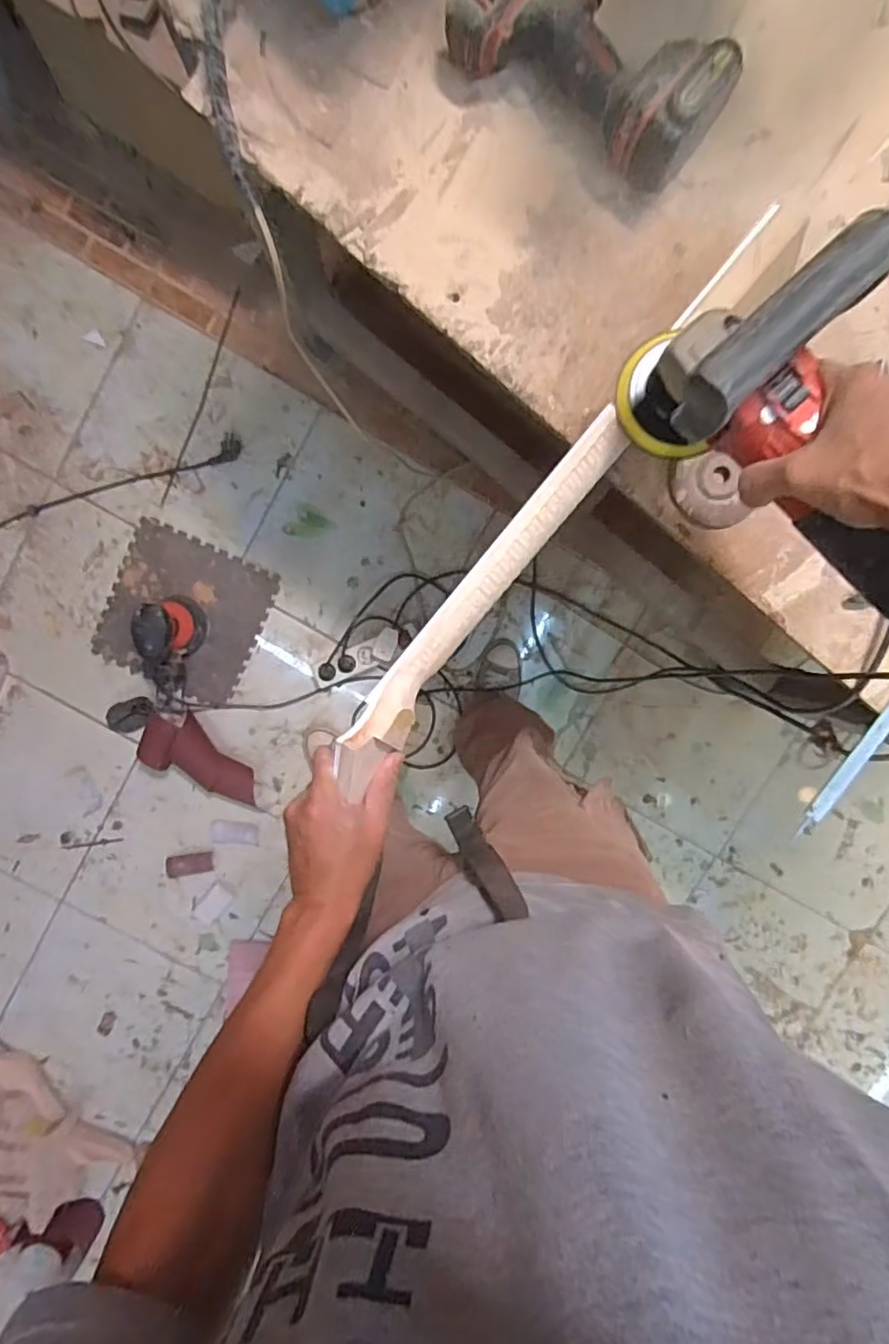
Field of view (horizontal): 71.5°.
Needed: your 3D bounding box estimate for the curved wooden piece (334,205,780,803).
[{"bbox_3d":[0.082,-0.128,0.486,0.049,0.040,0.539,38,88,-5],"label":"curved wooden piece"}]

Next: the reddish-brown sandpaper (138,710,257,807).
[{"bbox_3d":[-0.504,0.184,1.288,0.265,0.071,0.124,38,96,-18],"label":"reddish-brown sandpaper"}]

